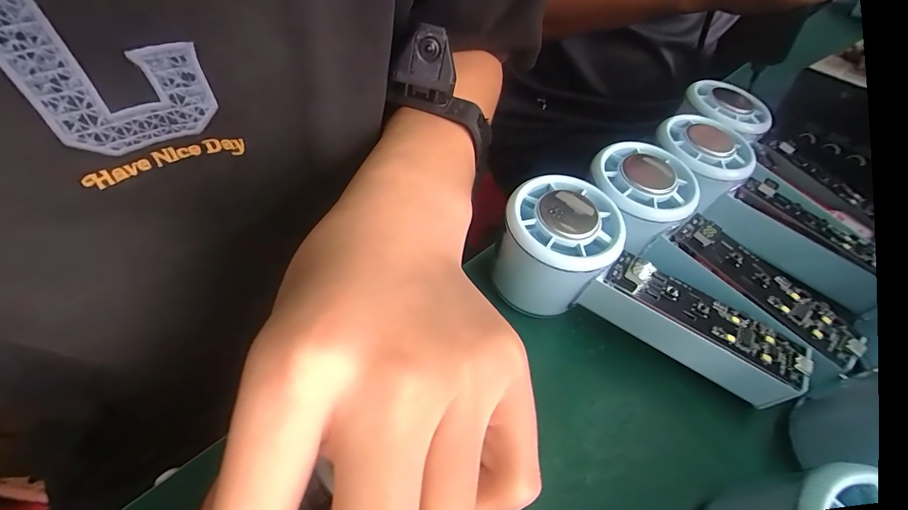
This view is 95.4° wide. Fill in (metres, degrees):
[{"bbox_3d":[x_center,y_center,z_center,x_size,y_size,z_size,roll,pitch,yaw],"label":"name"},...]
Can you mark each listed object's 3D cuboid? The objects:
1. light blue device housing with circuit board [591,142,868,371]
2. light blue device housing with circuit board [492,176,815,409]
[{"bbox_3d":[0.130,-0.007,0.226,0.159,0.039,0.062,44,59,13],"label":"light blue device housing with circuit board"},{"bbox_3d":[0.088,0.024,0.210,0.154,0.053,0.067,32,54,2],"label":"light blue device housing with circuit board"}]

